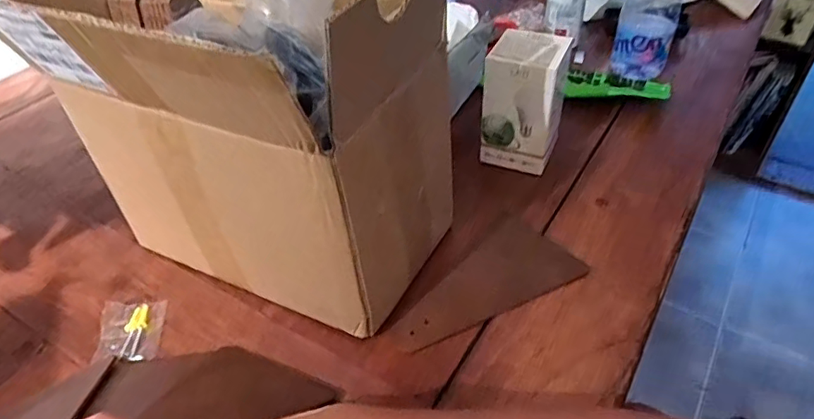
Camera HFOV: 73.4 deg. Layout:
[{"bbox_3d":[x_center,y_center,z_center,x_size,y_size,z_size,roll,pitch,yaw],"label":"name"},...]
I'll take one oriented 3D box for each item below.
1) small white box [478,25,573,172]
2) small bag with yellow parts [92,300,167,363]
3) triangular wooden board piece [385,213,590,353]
[{"bbox_3d":[0.115,-0.107,0.539,0.073,0.121,0.068,8,44,13],"label":"small white box"},{"bbox_3d":[-0.221,0.096,0.437,0.048,0.010,0.055,-9,42,-5],"label":"small bag with yellow parts"},{"bbox_3d":[0.057,0.056,0.458,0.171,0.008,0.083,-24,46,-20],"label":"triangular wooden board piece"}]

